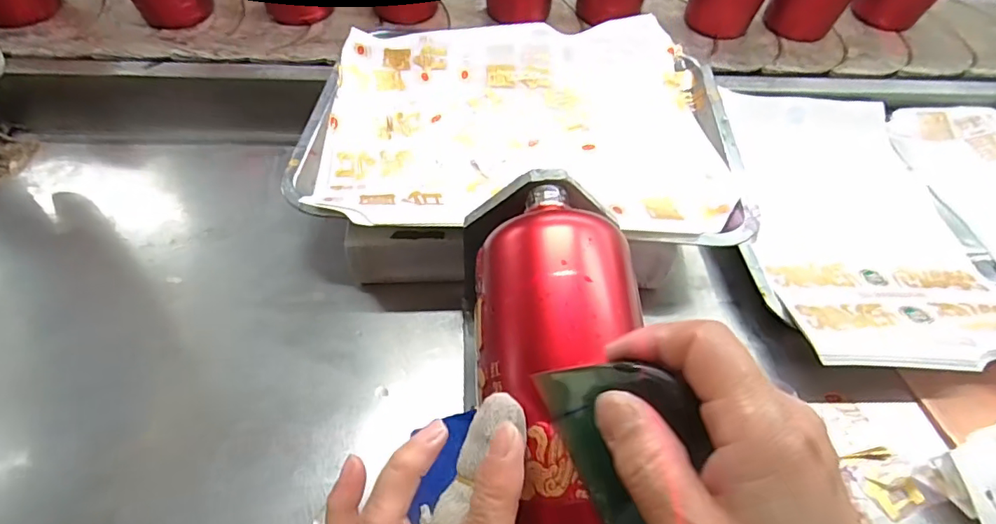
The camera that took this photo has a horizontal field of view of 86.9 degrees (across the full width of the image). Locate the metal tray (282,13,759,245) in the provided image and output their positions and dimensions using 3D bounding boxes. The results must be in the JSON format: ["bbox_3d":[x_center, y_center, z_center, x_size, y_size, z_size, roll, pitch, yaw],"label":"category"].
[{"bbox_3d":[0.020,-0.120,0.444,0.339,0.025,0.264,1,52,-3],"label":"metal tray"}]

